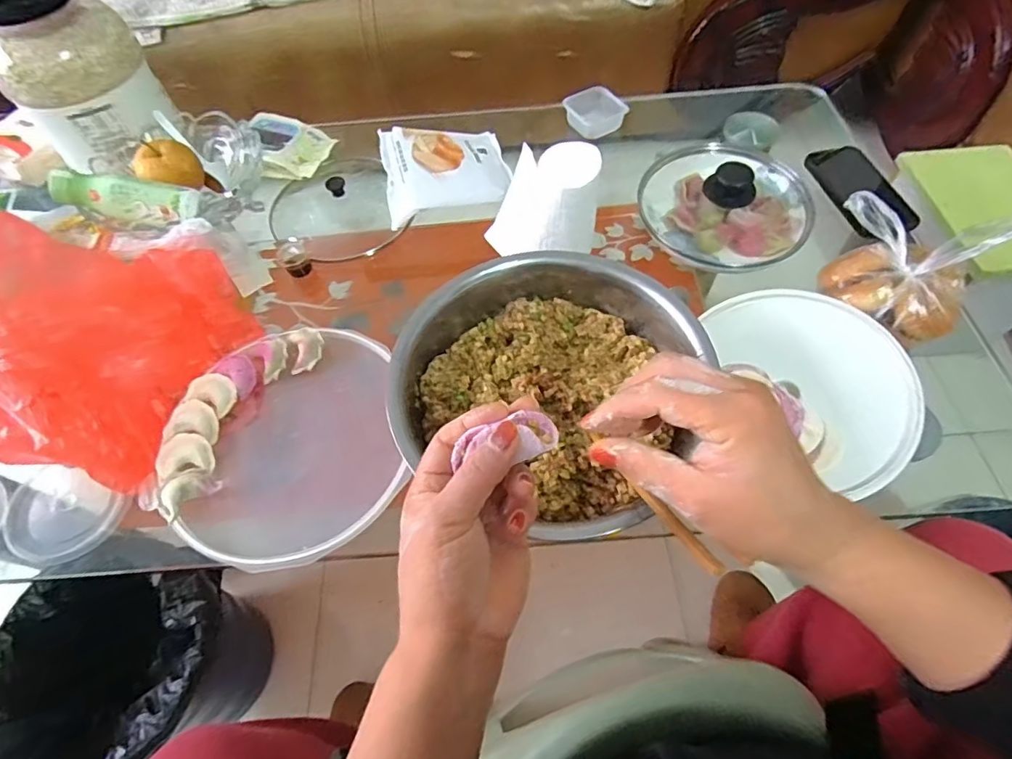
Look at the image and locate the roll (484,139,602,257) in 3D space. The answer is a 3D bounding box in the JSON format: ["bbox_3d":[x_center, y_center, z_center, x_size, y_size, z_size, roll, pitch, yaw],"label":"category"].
[{"bbox_3d":[0.045,-0.208,0.622,0.095,0.126,0.129,-41,66,-19],"label":"roll"}]

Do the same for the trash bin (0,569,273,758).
[{"bbox_3d":[-0.481,0.398,0.710,0.253,0.257,0.227,2,60,4],"label":"trash bin"}]

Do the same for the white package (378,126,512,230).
[{"bbox_3d":[-0.082,-0.290,0.696,0.165,0.058,0.133,-10,60,-3],"label":"white package"}]

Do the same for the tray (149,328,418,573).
[{"bbox_3d":[-0.231,0.064,0.553,0.258,0.043,0.260,-27,62,-12],"label":"tray"}]

